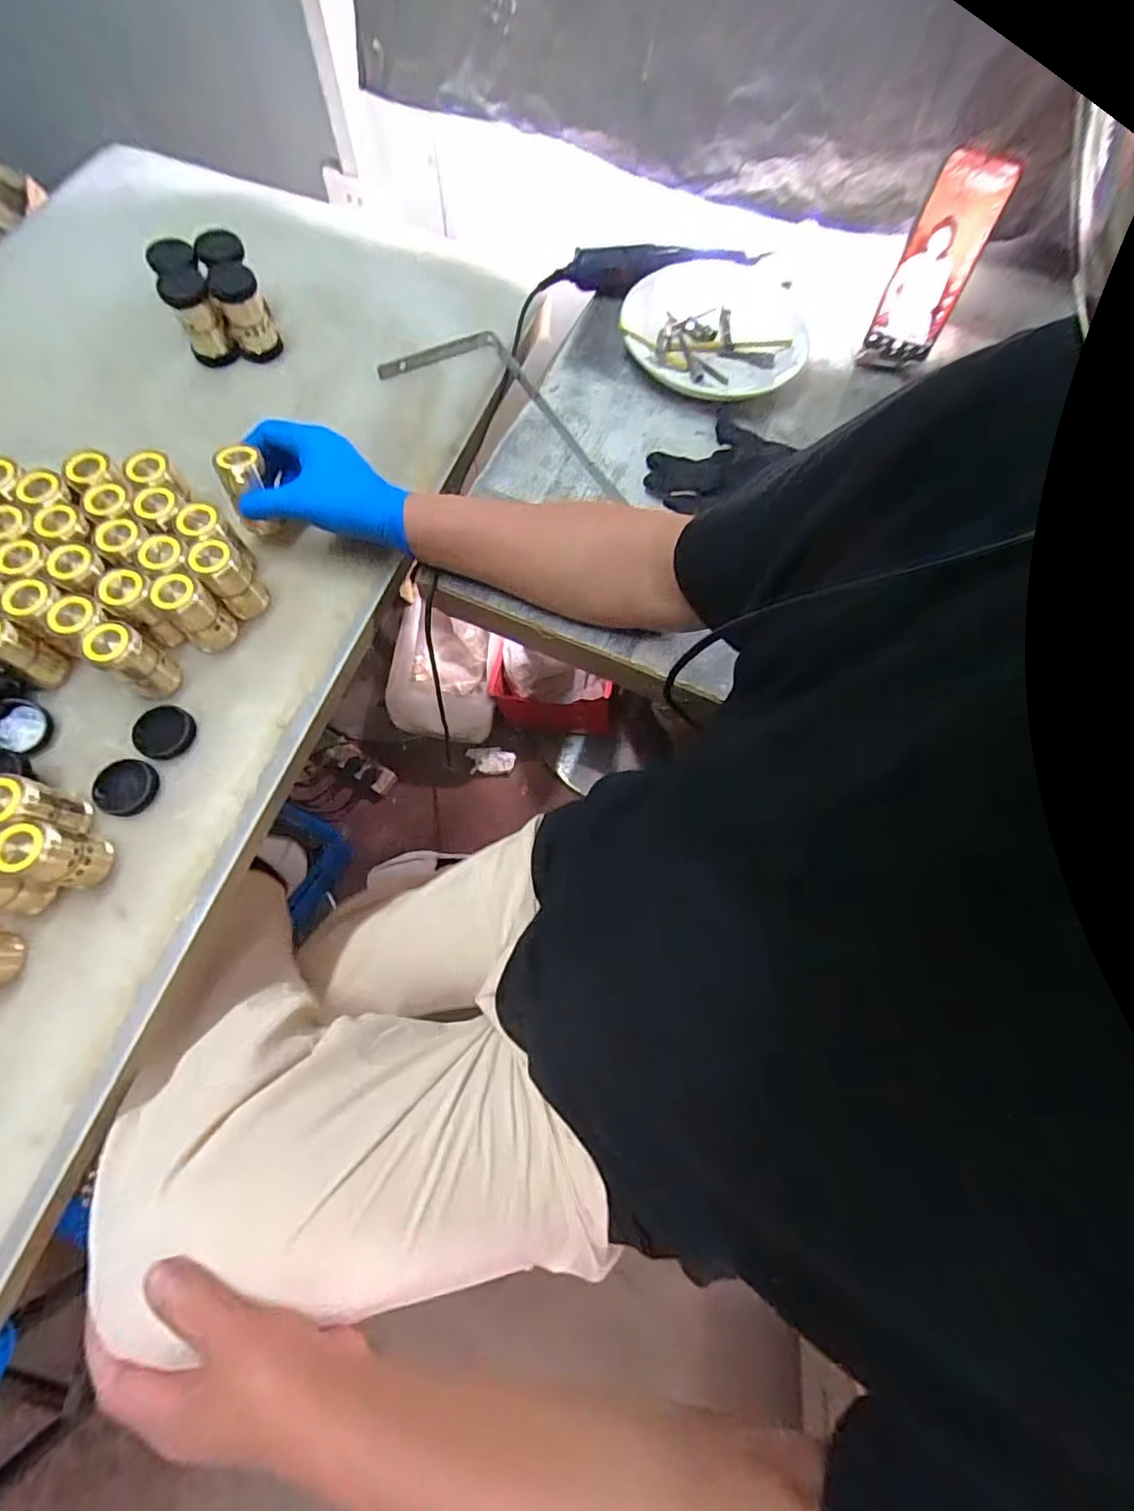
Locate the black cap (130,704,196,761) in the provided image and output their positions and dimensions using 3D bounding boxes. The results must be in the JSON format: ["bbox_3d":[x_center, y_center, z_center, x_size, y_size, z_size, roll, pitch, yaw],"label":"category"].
[{"bbox_3d":[-0.324,-0.019,0.457,0.038,0.016,0.043,24,70,6],"label":"black cap"}]

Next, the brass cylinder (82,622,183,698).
[{"bbox_3d":[-0.343,-0.076,0.451,0.032,0.066,0.035,1,70,-2],"label":"brass cylinder"}]

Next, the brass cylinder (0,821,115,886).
[{"bbox_3d":[-0.358,0.069,0.396,0.035,0.069,0.035,12,70,2],"label":"brass cylinder"}]

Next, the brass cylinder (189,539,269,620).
[{"bbox_3d":[-0.286,-0.149,0.483,0.033,0.068,0.036,1,70,-2],"label":"brass cylinder"}]

